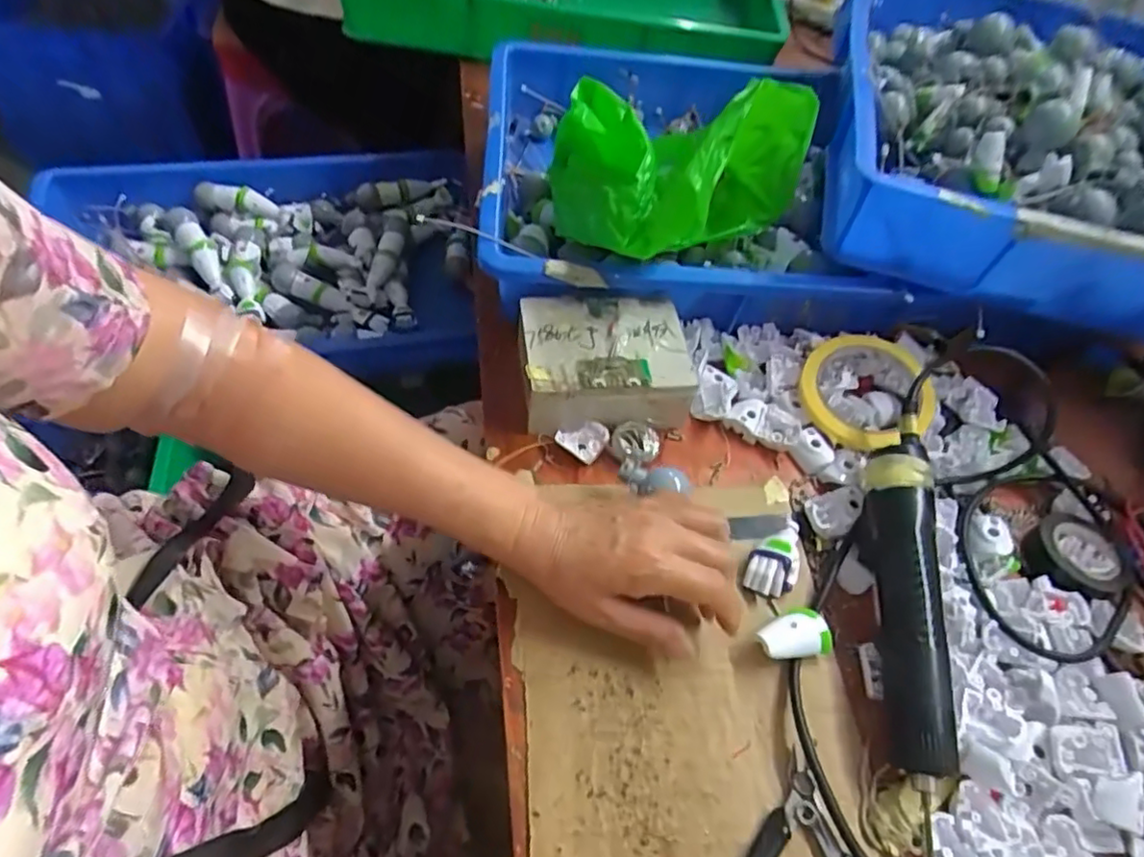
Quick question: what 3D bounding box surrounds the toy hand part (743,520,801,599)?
[{"bbox_3d":[0.137,0.086,0.416,0.030,0.017,0.059,35,58,20],"label":"toy hand part"}]

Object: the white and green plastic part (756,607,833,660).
[{"bbox_3d":[0.134,0.126,0.387,0.049,0.021,0.030,-8,54,-10],"label":"white and green plastic part"}]

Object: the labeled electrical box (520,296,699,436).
[{"bbox_3d":[0.023,-0.047,0.484,0.120,0.059,0.092,-2,53,-6],"label":"labeled electrical box"}]

